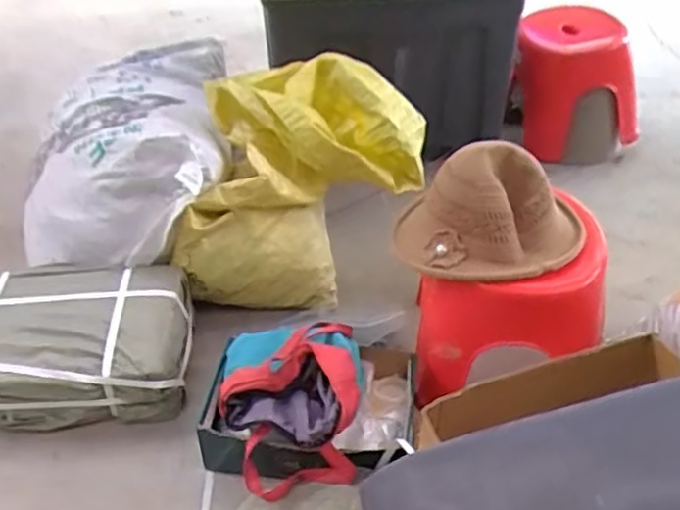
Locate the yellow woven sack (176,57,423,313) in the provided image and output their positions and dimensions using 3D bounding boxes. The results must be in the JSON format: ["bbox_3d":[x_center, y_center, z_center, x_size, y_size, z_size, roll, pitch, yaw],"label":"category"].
[{"bbox_3d":[-0.058,-0.148,1.319,0.419,0.324,0.459,2,39,4],"label":"yellow woven sack"}]

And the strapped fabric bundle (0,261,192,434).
[{"bbox_3d":[-0.450,0.155,1.128,0.380,0.147,0.241,-4,39,-3],"label":"strapped fabric bundle"}]

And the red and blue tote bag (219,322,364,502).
[{"bbox_3d":[-0.069,0.207,0.976,0.207,0.153,0.228,-5,39,-4],"label":"red and blue tote bag"}]

